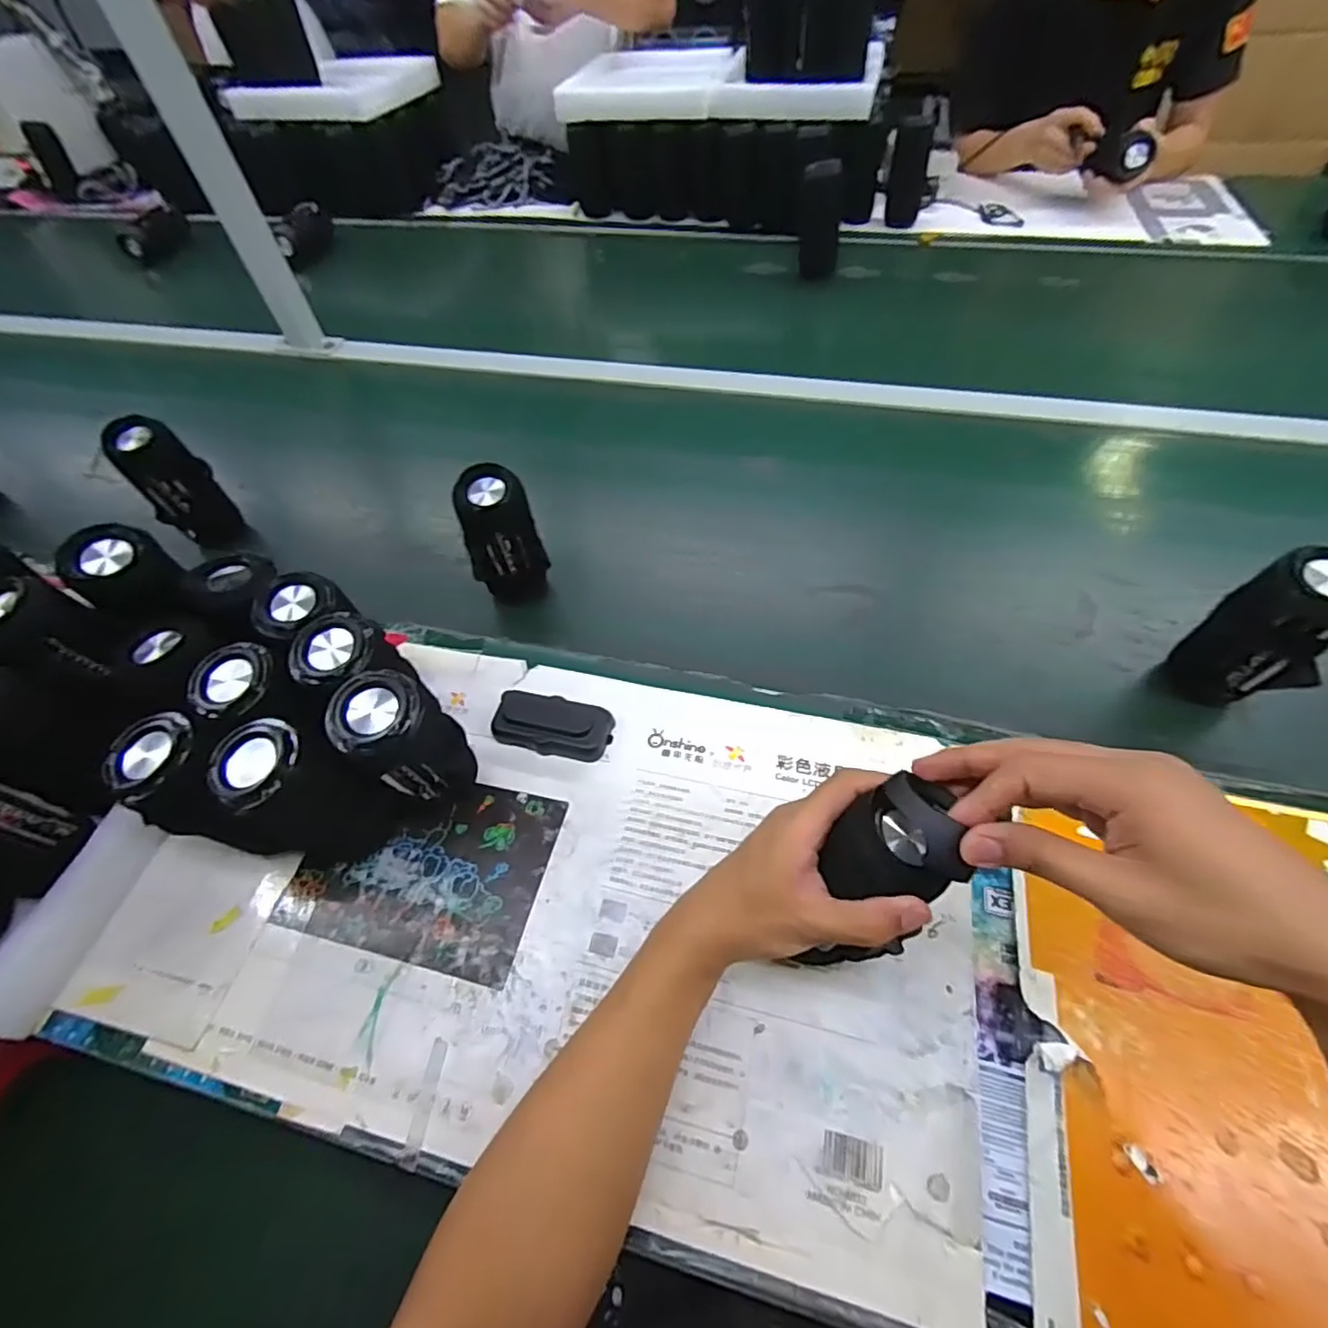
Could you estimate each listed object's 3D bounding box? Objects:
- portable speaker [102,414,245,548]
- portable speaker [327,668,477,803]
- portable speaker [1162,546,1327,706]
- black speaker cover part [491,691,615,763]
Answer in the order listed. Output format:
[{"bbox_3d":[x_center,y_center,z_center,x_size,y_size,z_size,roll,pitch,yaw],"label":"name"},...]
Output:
[{"bbox_3d":[-0.558,-0.204,0.688,0.058,0.148,0.074,37,66,25],"label":"portable speaker"},{"bbox_3d":[-0.193,0.066,0.464,0.069,0.147,0.065,-37,62,-20],"label":"portable speaker"},{"bbox_3d":[0.484,-0.020,0.480,0.055,0.142,0.064,-6,56,-1],"label":"portable speaker"},{"bbox_3d":[-0.102,0.056,0.542,0.105,0.024,0.053,14,58,12],"label":"black speaker cover part"}]

